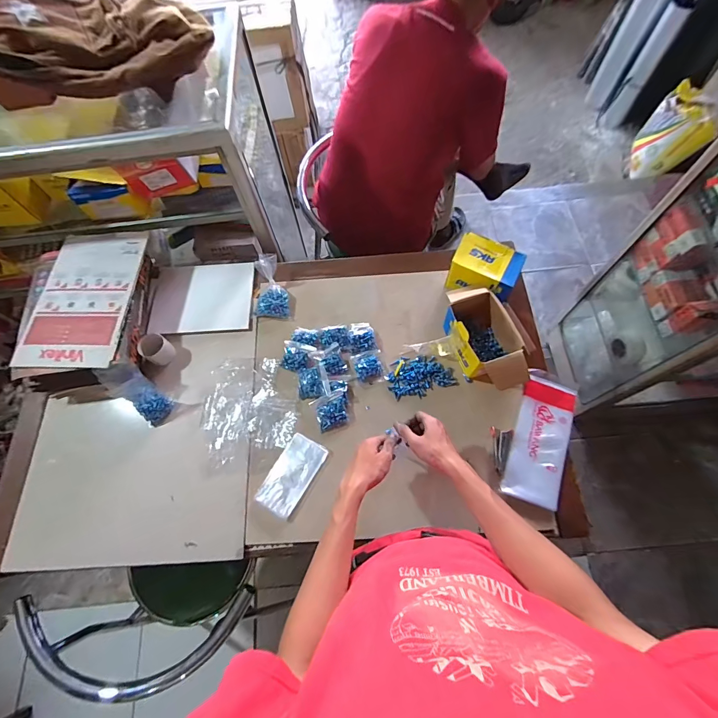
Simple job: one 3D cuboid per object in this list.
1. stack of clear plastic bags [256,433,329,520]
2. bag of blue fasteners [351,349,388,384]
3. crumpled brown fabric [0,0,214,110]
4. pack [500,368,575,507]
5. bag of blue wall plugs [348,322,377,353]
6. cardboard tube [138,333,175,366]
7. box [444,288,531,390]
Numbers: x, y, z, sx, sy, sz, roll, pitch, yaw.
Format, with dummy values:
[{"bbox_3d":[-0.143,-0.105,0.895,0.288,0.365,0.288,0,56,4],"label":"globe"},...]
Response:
[{"bbox_3d":[-0.137,0.238,0.763,0.084,0.011,0.155,28,73,13],"label":"stack of clear plastic bags"},{"bbox_3d":[0.024,0.018,0.833,0.065,0.025,0.072,-15,69,-3],"label":"bag of blue fasteners"},{"bbox_3d":[-0.514,-0.618,0.671,0.420,0.199,0.209,-29,70,-8],"label":"crumpled brown fabric"},{"bbox_3d":[0.379,0.159,0.765,0.108,0.013,0.271,19,71,10],"label":"pack"},{"bbox_3d":[0.006,-0.055,0.864,0.060,0.030,0.079,-9,69,0],"label":"bag of blue wall plugs"},{"bbox_3d":[-0.459,-0.019,0.846,0.053,0.072,0.057,40,76,16],"label":"cardboard tube"},{"bbox_3d":[0.267,-0.040,0.799,0.111,0.107,0.229,-19,69,-4],"label":"box"}]

